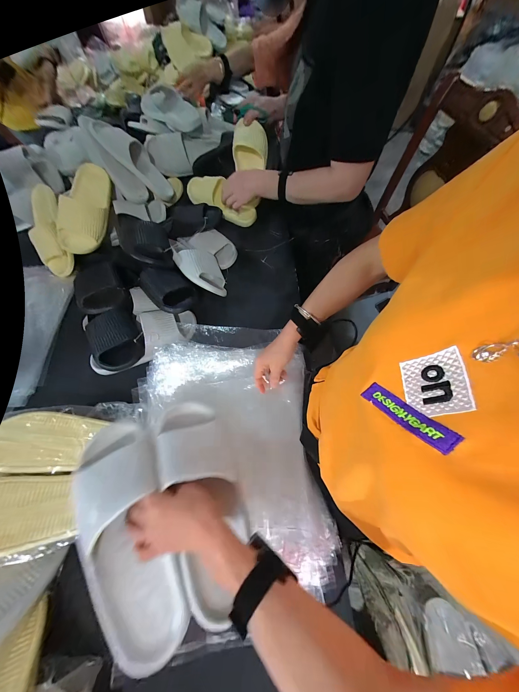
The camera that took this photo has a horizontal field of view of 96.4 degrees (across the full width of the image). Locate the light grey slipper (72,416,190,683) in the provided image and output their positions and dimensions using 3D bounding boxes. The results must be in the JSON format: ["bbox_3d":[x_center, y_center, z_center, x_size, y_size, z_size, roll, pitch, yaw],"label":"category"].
[{"bbox_3d":[-0.179,0.240,0.311,0.100,0.062,0.276,-21,70,-7],"label":"light grey slipper"}]

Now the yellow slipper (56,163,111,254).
[{"bbox_3d":[-0.521,-0.416,0.698,0.121,0.063,0.277,16,76,-32],"label":"yellow slipper"}]

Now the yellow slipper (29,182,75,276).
[{"bbox_3d":[-0.644,-0.345,0.693,0.127,0.069,0.270,-13,90,-3],"label":"yellow slipper"}]

